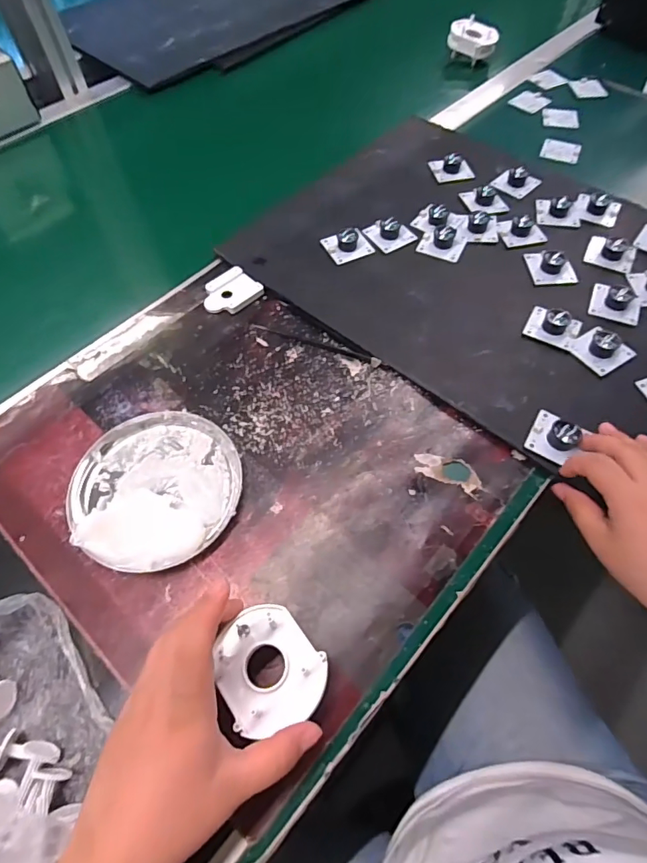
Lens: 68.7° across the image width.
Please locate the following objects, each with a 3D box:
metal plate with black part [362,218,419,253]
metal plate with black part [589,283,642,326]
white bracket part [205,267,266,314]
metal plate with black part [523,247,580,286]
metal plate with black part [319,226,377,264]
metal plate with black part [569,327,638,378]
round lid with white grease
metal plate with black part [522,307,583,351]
[{"bbox_3d":[0.070,-0.214,0.501,0.041,0.019,0.047,-34,65,-18],"label":"metal plate with black part"},{"bbox_3d":[0.279,-0.127,0.447,0.042,0.015,0.049,20,62,12],"label":"metal plate with black part"},{"bbox_3d":[-0.094,-0.140,0.472,0.055,0.008,0.046,-33,64,-17],"label":"white bracket part"},{"bbox_3d":[0.228,-0.167,0.472,0.042,0.017,0.046,0,59,1],"label":"metal plate with black part"},{"bbox_3d":[0.026,-0.198,0.494,0.045,0.018,0.041,-24,62,-13],"label":"metal plate with black part"},{"bbox_3d":[0.247,-0.075,0.415,0.045,0.018,0.041,-29,63,-15],"label":"metal plate with black part"},{"bbox_3d":[-0.130,0.042,0.365,0.127,0.015,0.126,0,59,1],"label":"round lid with white grease"},{"bbox_3d":[0.209,-0.098,0.428,0.044,0.021,0.038,25,63,15],"label":"metal plate with black part"}]

